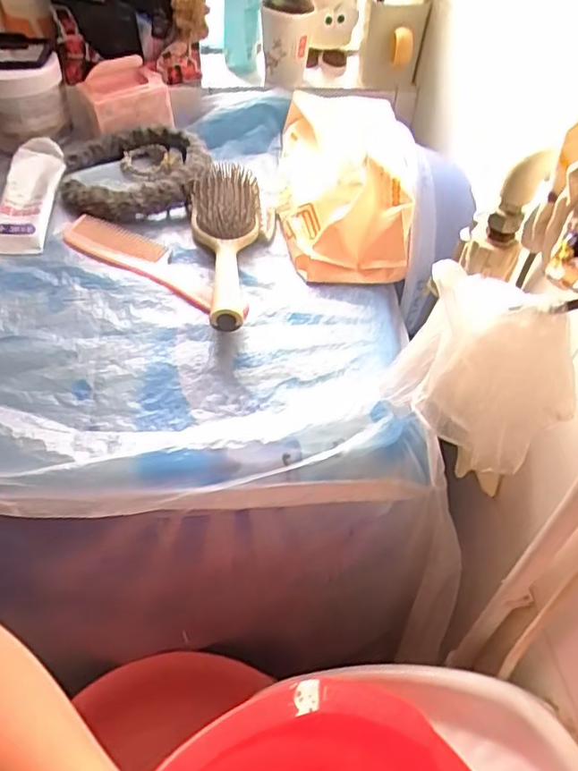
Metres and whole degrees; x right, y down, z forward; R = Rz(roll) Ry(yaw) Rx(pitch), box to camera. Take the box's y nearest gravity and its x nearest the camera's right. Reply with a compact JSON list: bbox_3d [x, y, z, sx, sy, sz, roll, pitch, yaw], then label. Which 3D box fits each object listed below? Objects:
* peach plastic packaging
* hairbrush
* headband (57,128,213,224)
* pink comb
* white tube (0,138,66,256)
[{"bbox_3d":[0.058,-0.229,0.677,0.137,0.094,0.261,4,49,-2],"label":"peach plastic packaging"},{"bbox_3d":[-0.062,-0.143,0.611,0.068,0.033,0.202,-1,62,-6],"label":"hairbrush"},{"bbox_3d":[-0.169,-0.238,0.678,0.155,0.040,0.136,-8,50,-12],"label":"headband"},{"bbox_3d":[-0.148,-0.128,0.612,0.175,0.012,0.051,24,51,16],"label":"pink comb"},{"bbox_3d":[-0.275,-0.201,0.647,0.053,0.025,0.164,3,61,-3],"label":"white tube"}]

